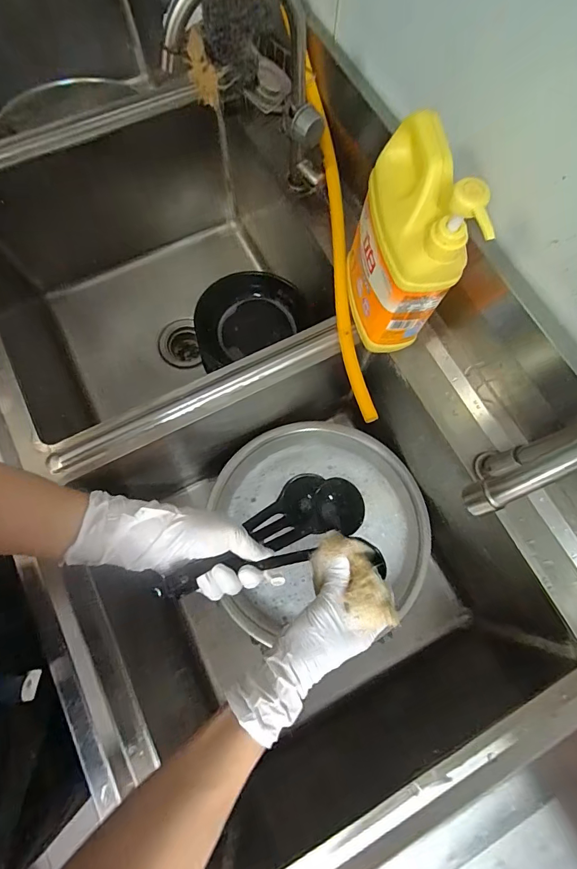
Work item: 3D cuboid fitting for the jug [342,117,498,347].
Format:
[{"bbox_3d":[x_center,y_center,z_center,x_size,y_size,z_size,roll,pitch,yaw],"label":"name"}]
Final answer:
[{"bbox_3d":[0.119,-0.195,0.436,0.080,0.244,0.138,3,74,-1],"label":"jug"}]

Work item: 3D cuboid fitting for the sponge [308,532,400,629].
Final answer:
[{"bbox_3d":[0.061,0.144,0.390,0.054,0.024,0.099,-36,69,-11],"label":"sponge"}]

